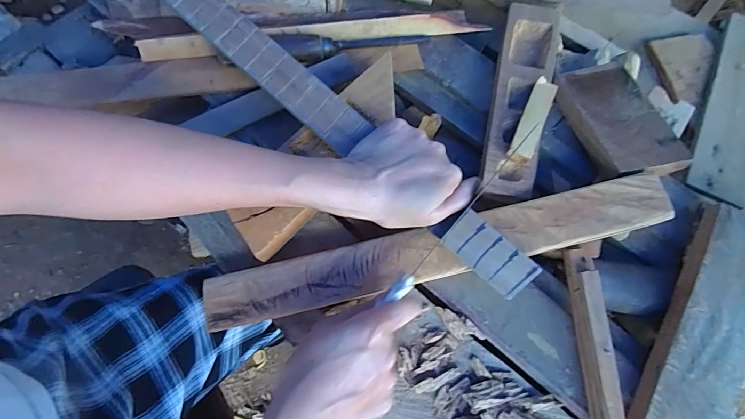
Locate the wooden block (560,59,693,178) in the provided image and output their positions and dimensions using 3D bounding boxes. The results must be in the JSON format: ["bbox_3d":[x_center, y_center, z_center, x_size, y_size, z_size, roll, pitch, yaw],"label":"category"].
[{"bbox_3d":[0.255,-0.099,0.415,0.084,0.029,0.137,-14,69,-7],"label":"wooden block"}]

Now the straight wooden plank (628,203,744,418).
[{"bbox_3d":[0.298,0.102,0.344,0.072,0.028,0.219,31,71,10],"label":"straight wooden plank"}]

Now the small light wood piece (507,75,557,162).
[{"bbox_3d":[0.167,-0.093,0.406,0.025,0.014,0.101,24,70,8],"label":"small light wood piece"}]

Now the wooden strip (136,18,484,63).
[{"bbox_3d":[-0.072,-0.205,0.462,0.398,0.022,0.020,-6,69,-4],"label":"wooden strip"}]

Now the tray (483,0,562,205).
[{"bbox_3d":[0.166,-0.129,0.438,0.060,0.025,0.260,15,69,4],"label":"tray"}]

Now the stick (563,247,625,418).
[{"bbox_3d":[0.192,0.127,0.333,0.019,0.029,0.191,0,68,-1],"label":"stick"}]

